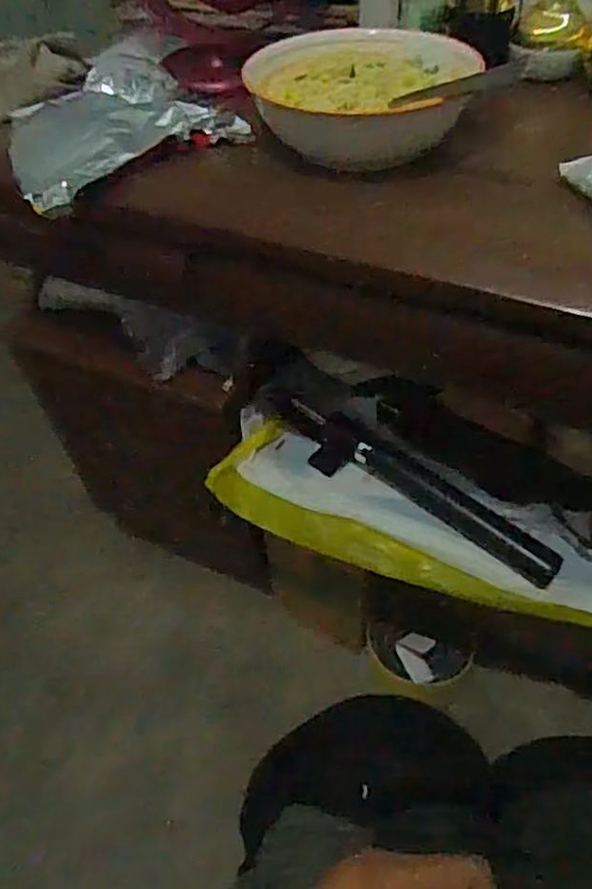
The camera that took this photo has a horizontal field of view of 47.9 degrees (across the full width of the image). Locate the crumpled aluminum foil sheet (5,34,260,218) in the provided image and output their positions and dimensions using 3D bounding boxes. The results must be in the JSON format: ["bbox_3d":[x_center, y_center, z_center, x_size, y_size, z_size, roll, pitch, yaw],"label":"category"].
[{"bbox_3d":[-0.164,-0.287,0.584,0.185,0.037,0.198,-22,50,-17],"label":"crumpled aluminum foil sheet"}]

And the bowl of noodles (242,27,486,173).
[{"bbox_3d":[0.050,-0.259,0.501,0.164,0.056,0.148,-10,47,-6],"label":"bowl of noodles"}]

